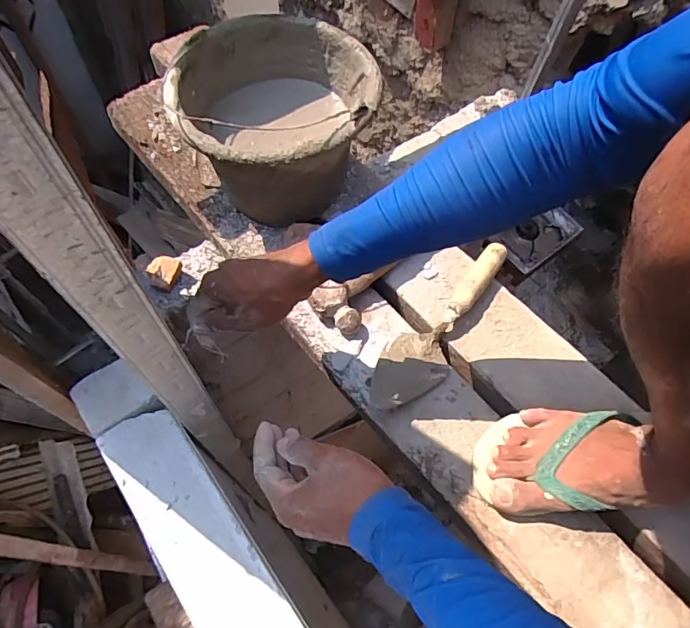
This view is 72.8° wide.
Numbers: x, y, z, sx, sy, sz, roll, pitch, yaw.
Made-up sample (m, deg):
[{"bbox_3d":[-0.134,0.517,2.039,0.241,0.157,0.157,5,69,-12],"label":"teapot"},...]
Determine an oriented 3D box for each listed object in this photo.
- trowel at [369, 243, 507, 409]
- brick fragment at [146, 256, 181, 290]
[{"bbox_3d":[0.124,0.013,0.578,0.071,0.037,0.269,38,67,16],"label":"trowel"},{"bbox_3d":[-0.255,-0.060,0.650,0.045,0.027,0.039,23,64,10],"label":"brick fragment"}]

